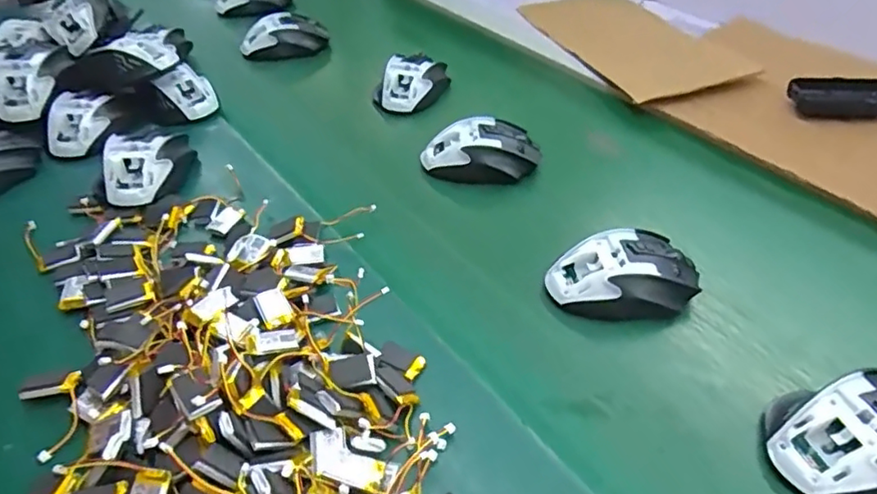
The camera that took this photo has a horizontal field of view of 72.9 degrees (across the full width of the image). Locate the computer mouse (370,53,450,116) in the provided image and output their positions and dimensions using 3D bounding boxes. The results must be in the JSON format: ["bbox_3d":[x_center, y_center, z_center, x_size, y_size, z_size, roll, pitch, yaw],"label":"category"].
[{"bbox_3d":[-0.028,-0.197,0.703,0.060,0.043,0.093,19,45,21],"label":"computer mouse"}]

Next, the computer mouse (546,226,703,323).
[{"bbox_3d":[0.146,0.022,0.461,0.117,0.037,0.065,-7,41,-7],"label":"computer mouse"}]

